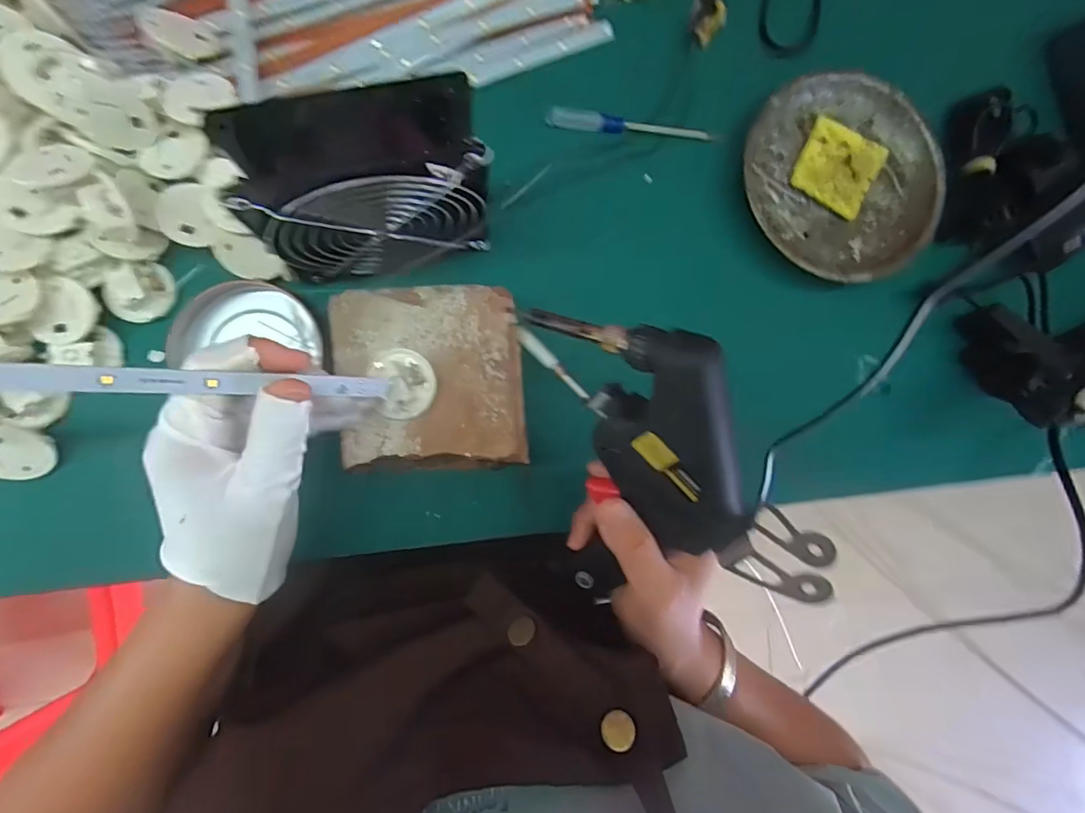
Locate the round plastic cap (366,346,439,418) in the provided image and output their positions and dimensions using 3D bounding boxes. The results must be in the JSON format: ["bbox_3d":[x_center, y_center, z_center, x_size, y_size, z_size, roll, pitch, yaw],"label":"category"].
[{"bbox_3d":[-0.076,-0.013,0.289,0.033,0.018,0.038,0,89,-7],"label":"round plastic cap"}]

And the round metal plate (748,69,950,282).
[{"bbox_3d":[0.212,-0.161,0.374,0.138,0.023,0.144,0,89,-7],"label":"round metal plate"}]

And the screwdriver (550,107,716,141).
[{"bbox_3d":[0.063,-0.197,0.367,0.120,0.009,0.015,2,89,-7],"label":"screwdriver"}]

